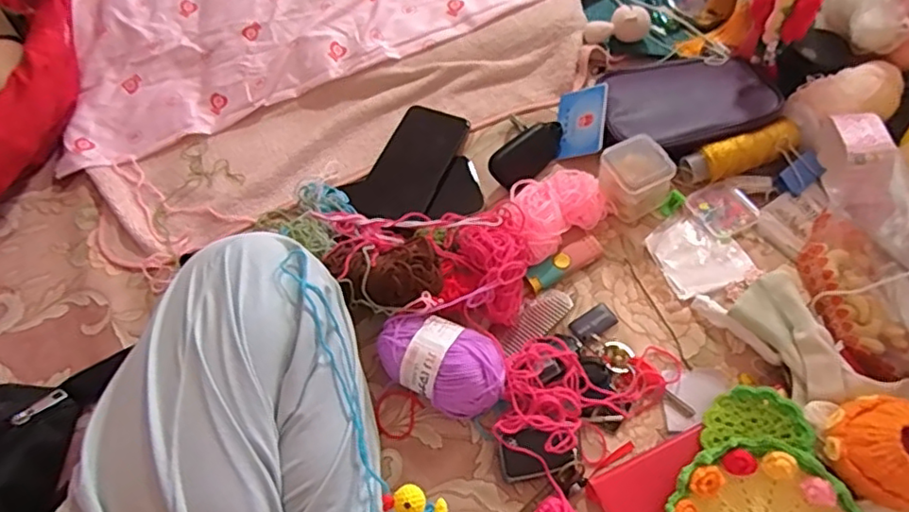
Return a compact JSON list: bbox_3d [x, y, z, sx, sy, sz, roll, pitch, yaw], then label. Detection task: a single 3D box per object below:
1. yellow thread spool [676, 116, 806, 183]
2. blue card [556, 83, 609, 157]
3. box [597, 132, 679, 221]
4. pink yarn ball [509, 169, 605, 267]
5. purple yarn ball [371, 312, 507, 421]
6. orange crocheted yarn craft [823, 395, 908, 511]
[{"bbox_3d":[0.282,-0.101,0.592,0.114,0.027,0.033,-17,64,-6],"label":"yellow thread spool"},{"bbox_3d":[0.134,-0.143,0.641,0.054,0.006,0.085,-4,66,32],"label":"blue card"},{"bbox_3d":[0.173,-0.075,0.582,0.055,0.051,0.061,-34,67,-14],"label":"box"},{"bbox_3d":[0.093,-0.048,0.586,0.106,0.043,0.077,-34,67,-14],"label":"pink yarn ball"},{"bbox_3d":[-0.011,0.092,0.521,0.111,0.057,0.065,26,68,14],"label":"purple yarn ball"},{"bbox_3d":[0.309,0.142,0.432,0.064,0.050,0.079,-8,64,-1],"label":"orange crocheted yarn craft"}]

